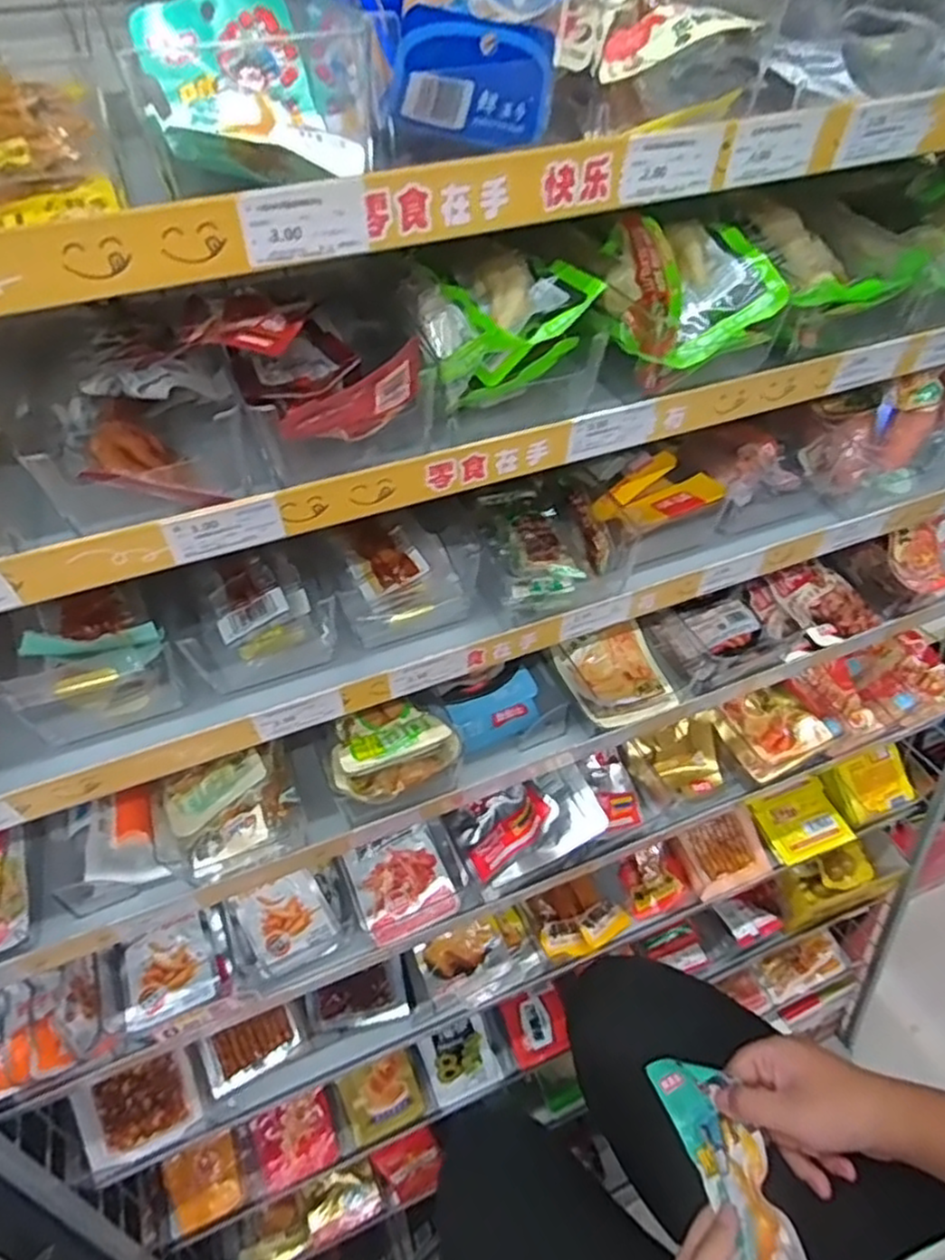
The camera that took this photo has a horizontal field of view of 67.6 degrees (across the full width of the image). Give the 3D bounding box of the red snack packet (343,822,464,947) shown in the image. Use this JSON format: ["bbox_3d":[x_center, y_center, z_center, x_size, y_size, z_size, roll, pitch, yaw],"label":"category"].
[{"bbox_3d":[-0.060,0.217,0.607,0.078,0.012,0.079,-22,62,-11],"label":"red snack packet"}]

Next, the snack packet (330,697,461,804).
[{"bbox_3d":[-0.057,0.082,0.493,0.084,0.039,0.060,-19,37,-17],"label":"snack packet"}]

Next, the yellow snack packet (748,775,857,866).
[{"bbox_3d":[0.371,0.216,0.798,0.089,0.015,0.080,-24,77,-8],"label":"yellow snack packet"}]

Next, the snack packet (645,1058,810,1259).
[{"bbox_3d":[0.192,0.412,0.538,0.027,0.069,0.159,26,26,-29],"label":"snack packet"}]

